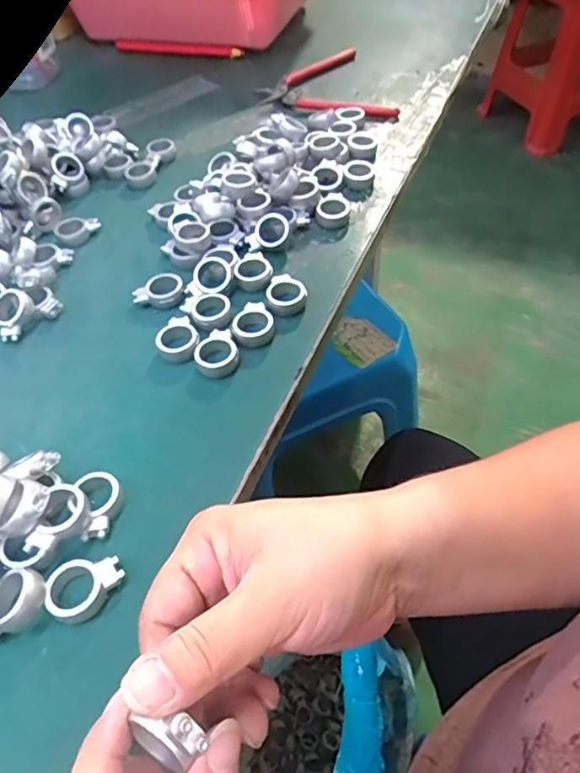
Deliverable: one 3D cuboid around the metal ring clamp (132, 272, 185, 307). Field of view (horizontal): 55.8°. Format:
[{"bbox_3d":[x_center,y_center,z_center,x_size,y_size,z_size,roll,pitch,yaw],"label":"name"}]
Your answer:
[{"bbox_3d":[-0.087,-0.063,0.369,0.033,0.010,0.027,-26,54,-15],"label":"metal ring clamp"}]

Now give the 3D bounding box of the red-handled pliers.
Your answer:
[{"bbox_3d":[0.029,-0.295,0.542,0.112,0.011,0.141,-13,52,-5],"label":"red-handled pliers"}]

